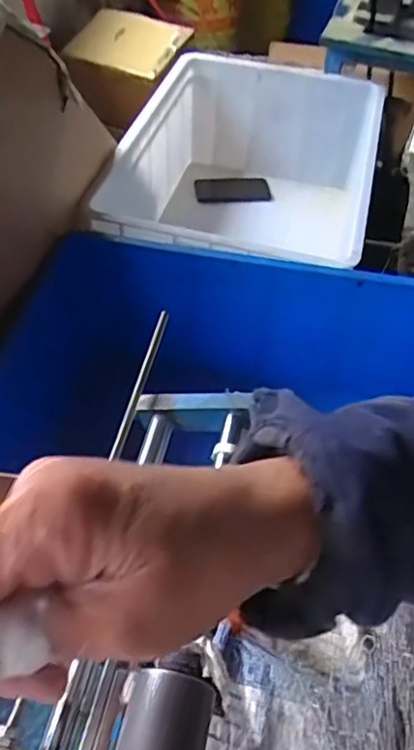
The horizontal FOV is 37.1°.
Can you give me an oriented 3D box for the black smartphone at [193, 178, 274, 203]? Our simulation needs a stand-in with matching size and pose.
[{"bbox_3d":[0.056,-0.410,1.364,0.164,0.013,0.060,0,86,10],"label":"black smartphone"}]

